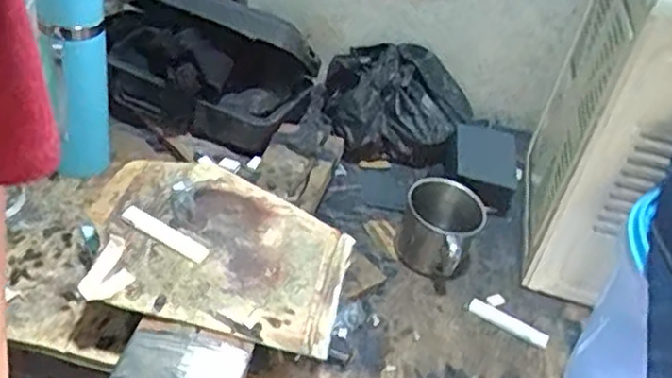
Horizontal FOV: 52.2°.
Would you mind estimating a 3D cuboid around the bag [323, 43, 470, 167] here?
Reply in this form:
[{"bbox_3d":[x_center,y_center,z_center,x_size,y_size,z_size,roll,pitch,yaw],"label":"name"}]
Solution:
[{"bbox_3d":[0.075,-0.109,0.859,0.185,0.135,0.098,10,38,-2],"label":"bag"}]

